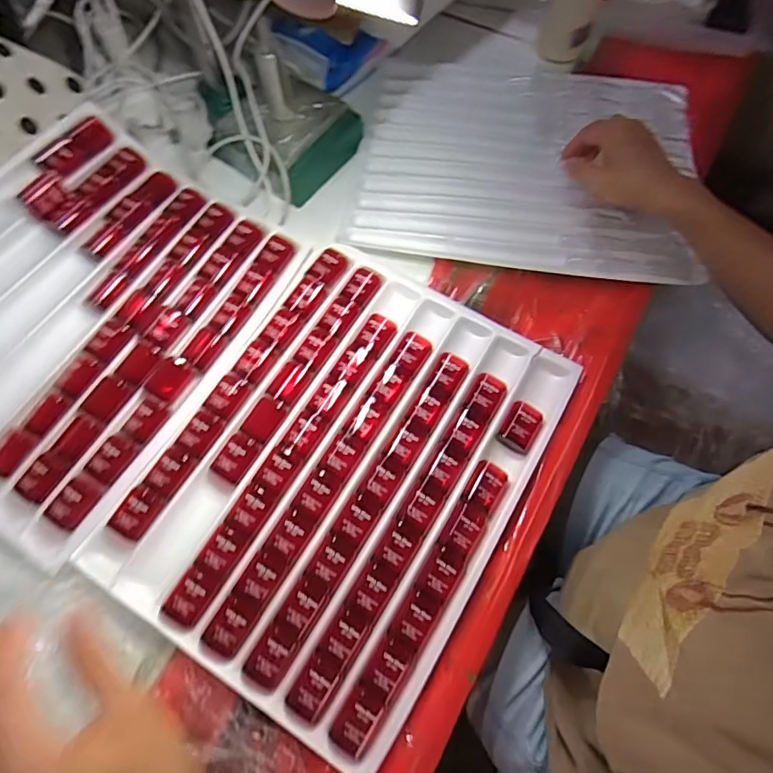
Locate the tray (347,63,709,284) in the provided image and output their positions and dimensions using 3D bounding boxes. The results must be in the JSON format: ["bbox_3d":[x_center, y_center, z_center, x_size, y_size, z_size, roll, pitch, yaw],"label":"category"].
[{"bbox_3d":[0.163,-0.269,0.591,0.366,0.020,0.306,9,67,6],"label":"tray"}]

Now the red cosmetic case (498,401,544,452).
[{"bbox_3d":[0.125,0.037,0.465,0.030,0.017,0.042,30,71,14],"label":"red cosmetic case"}]

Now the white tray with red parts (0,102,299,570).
[{"bbox_3d":[-0.315,-0.082,0.485,0.300,0.065,0.394,27,70,13],"label":"white tray with red parts"}]

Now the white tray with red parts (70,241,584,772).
[{"bbox_3d":[-0.041,0.059,0.455,0.311,0.020,0.392,29,70,13],"label":"white tray with red parts"}]

